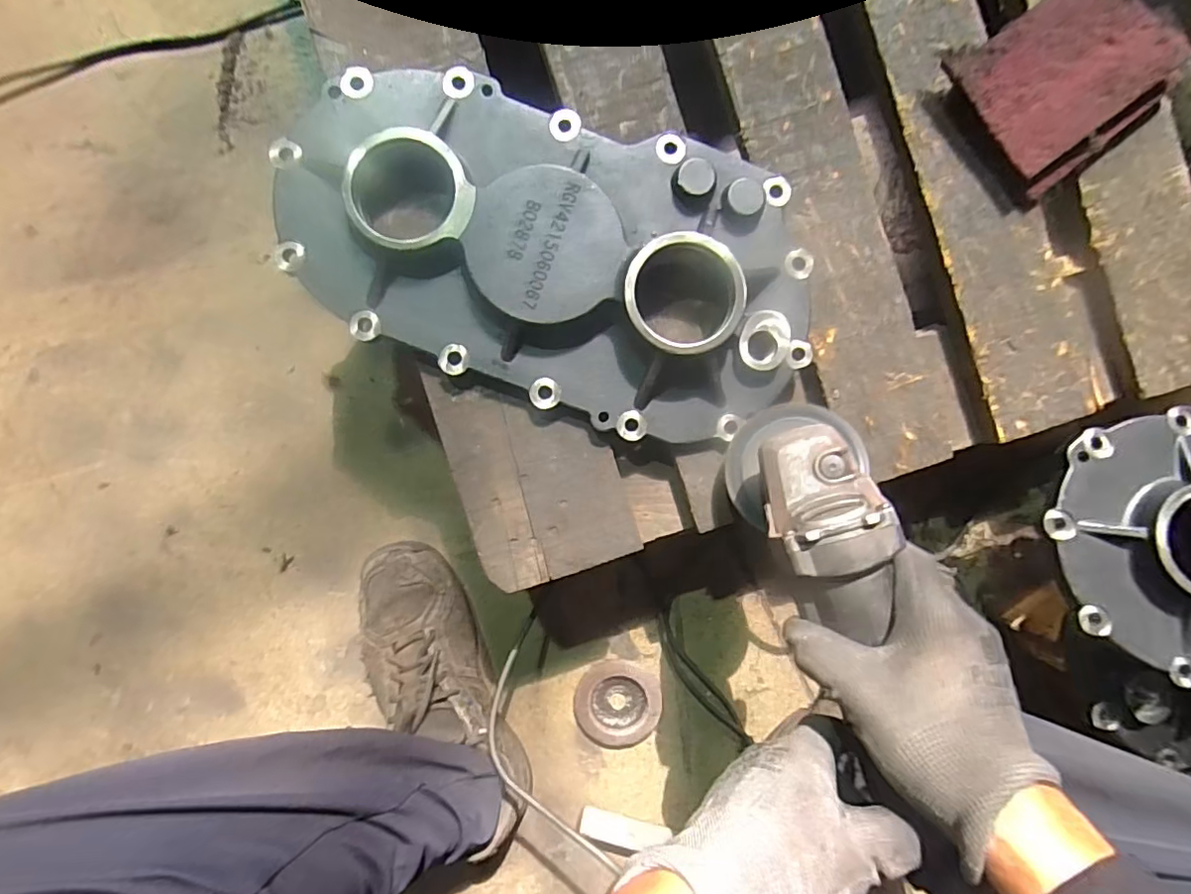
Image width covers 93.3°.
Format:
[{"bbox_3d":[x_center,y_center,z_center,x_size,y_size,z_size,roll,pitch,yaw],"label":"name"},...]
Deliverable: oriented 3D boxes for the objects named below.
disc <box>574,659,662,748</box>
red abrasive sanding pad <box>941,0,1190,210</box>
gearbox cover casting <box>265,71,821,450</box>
[{"bbox_3d":[0.022,0.260,0.570,0.083,0.013,0.084,0,92,-2],"label":"disc"},{"bbox_3d":[0.357,-0.279,0.426,0.142,0.034,0.124,-38,93,-1],"label":"red abrasive sanding pad"},{"bbox_3d":[-0.033,-0.141,0.408,0.390,0.043,0.208,17,91,-2],"label":"gearbox cover casting"}]

